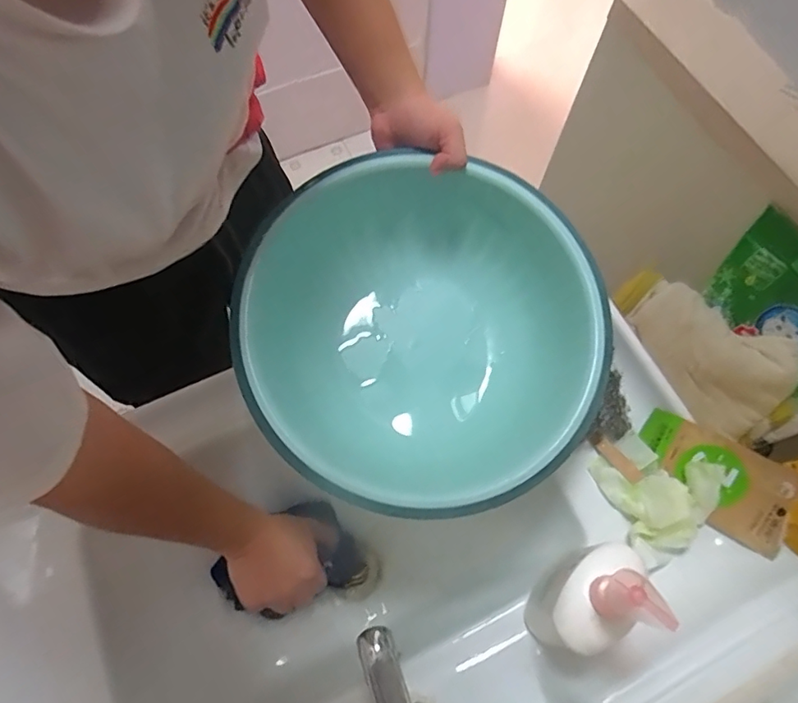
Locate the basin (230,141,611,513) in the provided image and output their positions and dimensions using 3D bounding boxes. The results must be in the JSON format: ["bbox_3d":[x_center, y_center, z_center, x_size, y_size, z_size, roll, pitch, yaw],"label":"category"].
[{"bbox_3d":[0.022,-0.009,0.511,0.316,0.137,0.327,0,68,-1],"label":"basin"}]

